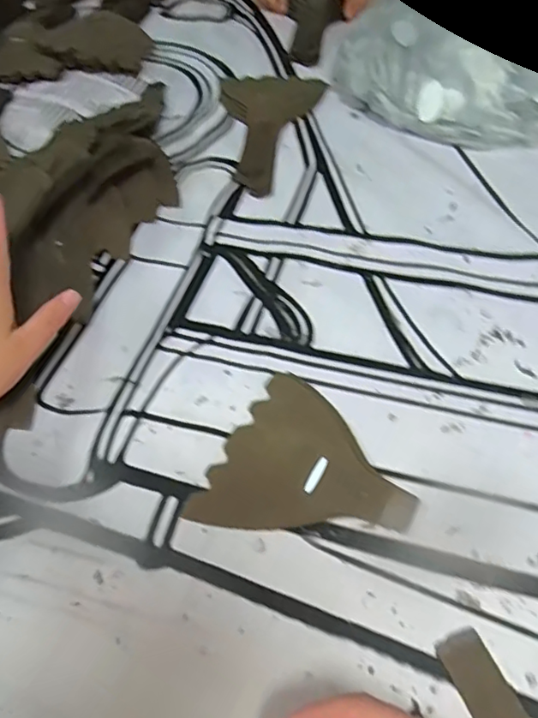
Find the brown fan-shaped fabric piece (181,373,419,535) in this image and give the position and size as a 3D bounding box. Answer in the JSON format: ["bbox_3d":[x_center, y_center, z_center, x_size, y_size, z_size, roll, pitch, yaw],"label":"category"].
[{"bbox_3d":[0.035,0.084,0.420,0.141,0.008,0.135,22,57,21],"label":"brown fan-shaped fabric piece"}]

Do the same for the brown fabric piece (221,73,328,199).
[{"bbox_3d":[0.001,-0.297,0.724,0.138,0.008,0.273,-1,52,4],"label":"brown fabric piece"}]

